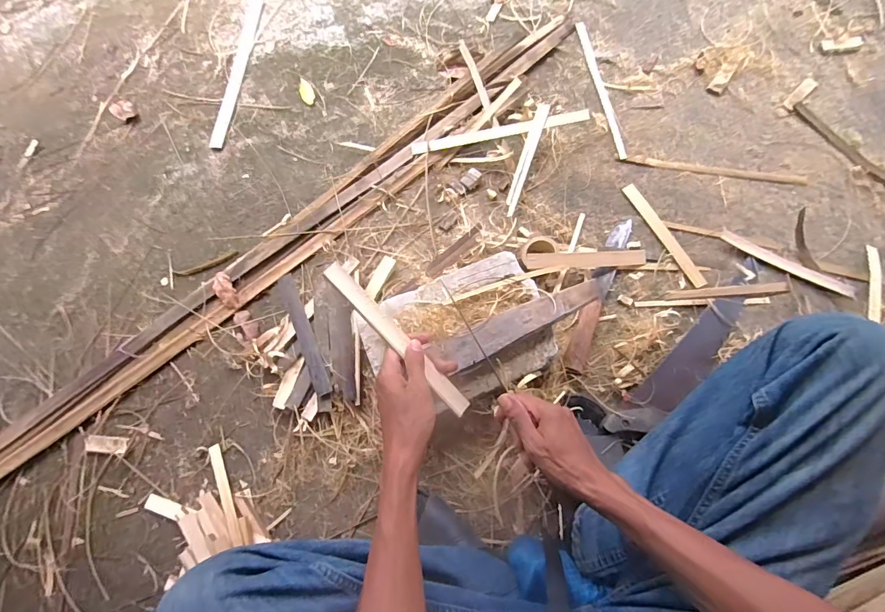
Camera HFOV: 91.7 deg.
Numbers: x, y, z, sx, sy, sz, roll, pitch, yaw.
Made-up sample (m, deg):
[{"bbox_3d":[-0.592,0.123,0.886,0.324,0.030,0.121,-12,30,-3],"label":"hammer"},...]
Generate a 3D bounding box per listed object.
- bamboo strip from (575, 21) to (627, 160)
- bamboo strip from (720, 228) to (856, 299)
[{"bbox_3d":[0.328,-0.454,0.890,0.020,0.011,0.341,-10,76,-1],"label":"bamboo strip"},{"bbox_3d":[0.611,-0.077,0.767,0.225,0.008,0.031,31,70,15],"label":"bamboo strip"}]

